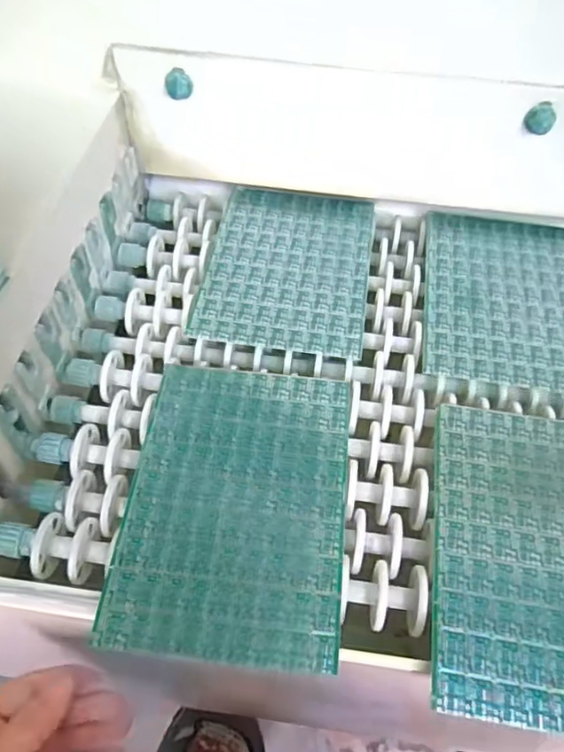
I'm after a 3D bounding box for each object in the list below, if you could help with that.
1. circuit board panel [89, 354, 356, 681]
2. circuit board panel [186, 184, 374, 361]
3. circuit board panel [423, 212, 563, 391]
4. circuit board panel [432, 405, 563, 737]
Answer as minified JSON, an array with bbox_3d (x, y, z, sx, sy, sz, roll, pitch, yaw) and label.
[{"bbox_3d":[-0.029,0.078,0.390,0.139,0.005,0.198,5,53,3],"label":"circuit board panel"},{"bbox_3d":[0.007,-0.103,0.525,0.138,0.004,0.197,7,53,4],"label":"circuit board panel"},{"bbox_3d":[0.194,-0.073,0.512,0.139,0.006,0.197,8,53,5],"label":"circuit board panel"},{"bbox_3d":[0.166,0.109,0.370,0.138,0.005,0.198,8,53,5],"label":"circuit board panel"}]

